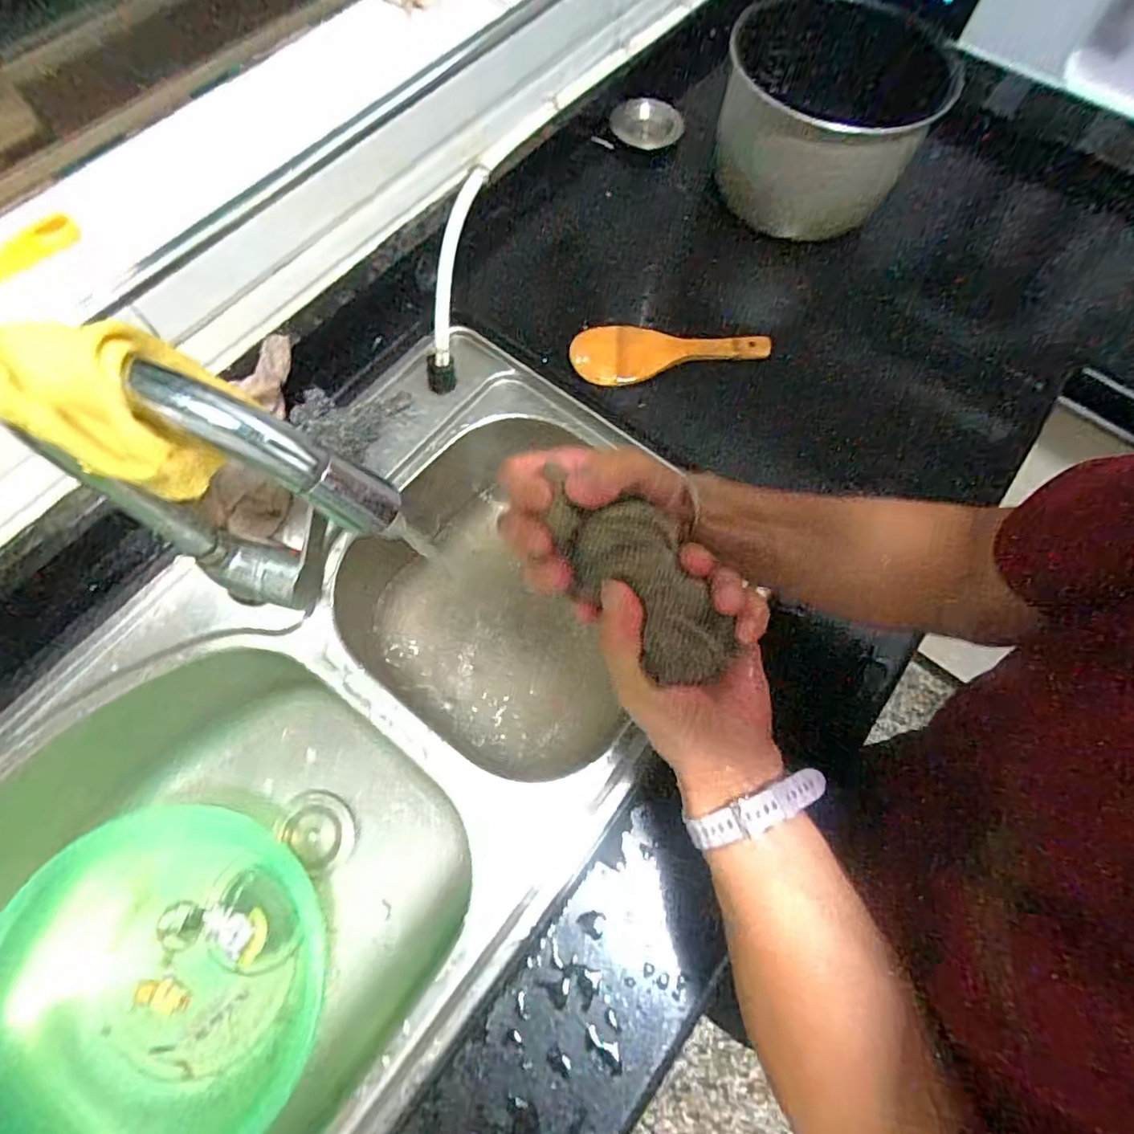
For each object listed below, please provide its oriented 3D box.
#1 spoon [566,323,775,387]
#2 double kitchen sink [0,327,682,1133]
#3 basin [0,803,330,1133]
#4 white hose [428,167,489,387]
[{"bbox_3d":[0.106,-0.220,0.595,0.200,0.016,0.060,-6,87,-5],"label":"spoon"},{"bbox_3d":[-0.226,0.195,0.564,0.442,0.229,0.822,36,71,12],"label":"double kitchen sink"},{"bbox_3d":[-0.375,0.391,0.559,0.263,0.111,0.292,9,68,2],"label":"basin"},{"bbox_3d":[-0.117,-0.298,0.609,0.034,0.026,0.235,7,85,1],"label":"white hose"}]

